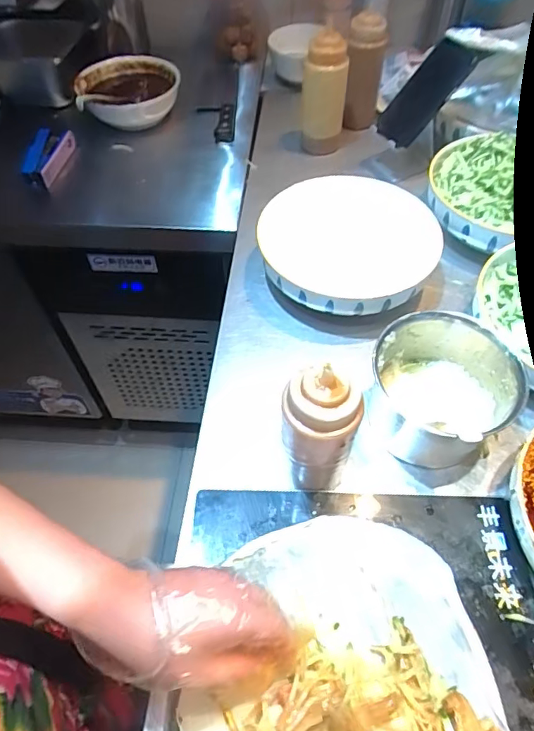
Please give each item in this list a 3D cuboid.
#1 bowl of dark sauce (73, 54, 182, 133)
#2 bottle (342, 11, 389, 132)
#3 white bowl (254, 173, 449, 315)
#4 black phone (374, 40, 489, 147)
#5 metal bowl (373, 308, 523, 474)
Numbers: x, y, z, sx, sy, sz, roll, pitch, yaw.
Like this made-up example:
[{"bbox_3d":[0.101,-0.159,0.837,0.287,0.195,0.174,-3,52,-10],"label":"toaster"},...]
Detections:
[{"bbox_3d":[-0.246,-0.488,0.900,0.177,0.067,0.183,-7,55,-5],"label":"bowl of dark sauce"},{"bbox_3d":[0.159,-0.491,0.837,0.064,0.160,0.054,13,55,9],"label":"bottle"},{"bbox_3d":[0.107,-0.151,0.651,0.228,0.068,0.228,0,54,0],"label":"white bowl"},{"bbox_3d":[0.236,-0.406,0.744,0.017,0.157,0.080,3,55,-43],"label":"black phone"},{"bbox_3d":[0.179,0.024,0.511,0.126,0.103,0.127,0,54,0],"label":"metal bowl"}]

